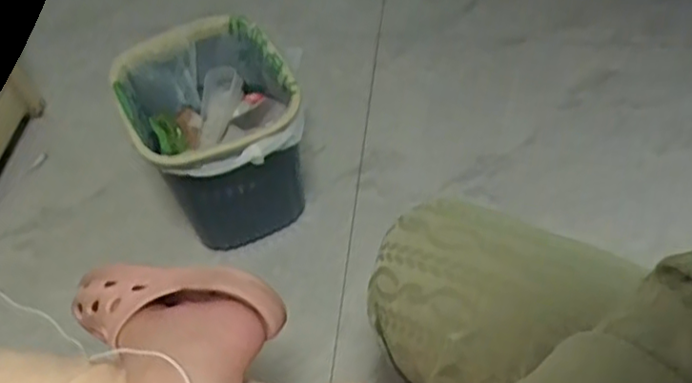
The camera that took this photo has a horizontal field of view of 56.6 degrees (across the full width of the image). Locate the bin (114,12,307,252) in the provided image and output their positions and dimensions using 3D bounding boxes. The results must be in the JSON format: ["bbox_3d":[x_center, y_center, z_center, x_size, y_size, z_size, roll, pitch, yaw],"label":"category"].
[{"bbox_3d":[-0.187,-0.060,1.020,0.236,0.301,0.255,-2,55,3],"label":"bin"}]

